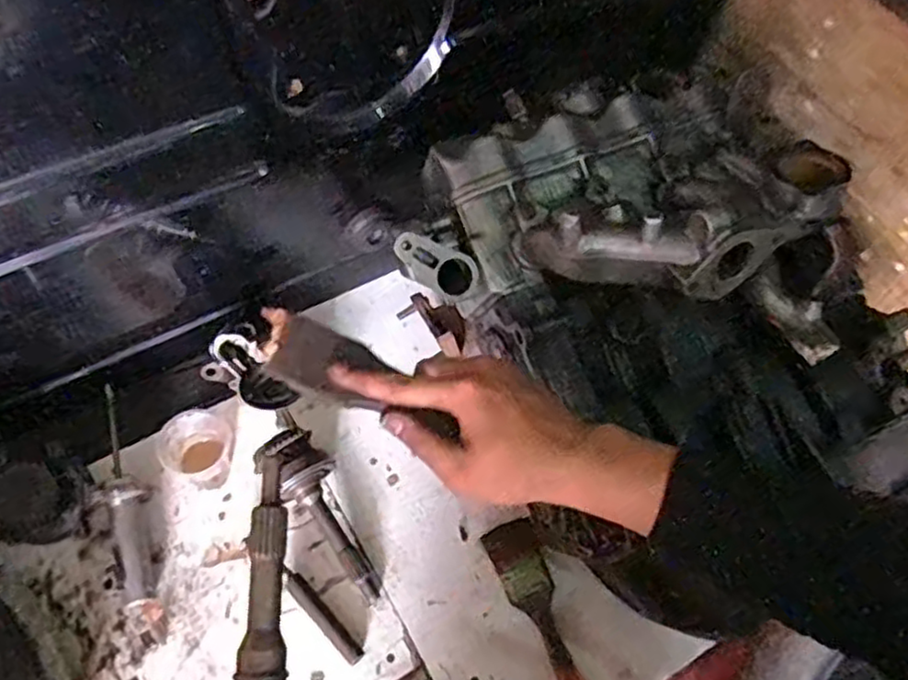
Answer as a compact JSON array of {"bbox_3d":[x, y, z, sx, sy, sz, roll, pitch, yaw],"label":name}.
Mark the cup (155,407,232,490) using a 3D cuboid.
[{"bbox_3d":[-0.273,0.115,0.770,0.072,0.078,0.073,1,56,-1],"label":"cup"}]

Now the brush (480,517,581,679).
[{"bbox_3d":[0.087,0.268,0.721,0.051,0.020,0.177,-19,59,-14],"label":"brush"}]

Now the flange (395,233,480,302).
[{"bbox_3d":[-0.012,-0.064,0.612,0.081,0.011,0.041,36,87,-19],"label":"flange"}]

